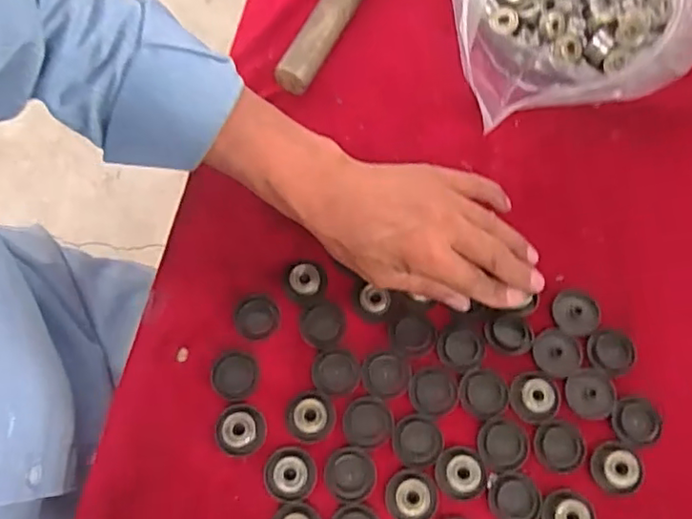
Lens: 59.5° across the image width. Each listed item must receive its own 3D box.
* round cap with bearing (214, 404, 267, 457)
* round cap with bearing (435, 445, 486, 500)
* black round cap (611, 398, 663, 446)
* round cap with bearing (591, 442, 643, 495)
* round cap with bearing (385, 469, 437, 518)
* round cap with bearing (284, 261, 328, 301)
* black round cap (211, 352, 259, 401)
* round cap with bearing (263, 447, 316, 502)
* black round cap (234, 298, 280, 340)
[{"bbox_3d":[-0.069,0.111,0.395,0.032,0.006,0.032,0,70,0],"label":"round cap with bearing"},{"bbox_3d":[0.073,0.136,0.387,0.030,0.008,0.032,0,70,0],"label":"round cap with bearing"},{"bbox_3d":[0.191,0.106,0.399,0.028,0.011,0.030,0,70,0],"label":"black round cap"},{"bbox_3d":[0.175,0.133,0.387,0.031,0.009,0.029,0,70,0],"label":"round cap with bearing"},{"bbox_3d":[0.042,0.150,0.381,0.032,0.005,0.032,0,70,0],"label":"round cap with bearing"},{"bbox_3d":[-0.029,0.014,0.432,0.030,0.016,0.028,0,70,0],"label":"round cap with bearing"},{"bbox_3d":[-0.075,0.078,0.408,0.031,0.004,0.033,0,70,0],"label":"black round cap"},{"bbox_3d":[-0.036,0.137,0.385,0.032,0.004,0.032,0,70,0],"label":"round cap with bearing"},{"bbox_3d":[-0.064,0.042,0.431,0.031,0.004,0.030,0,70,0],"label":"black round cap"}]

